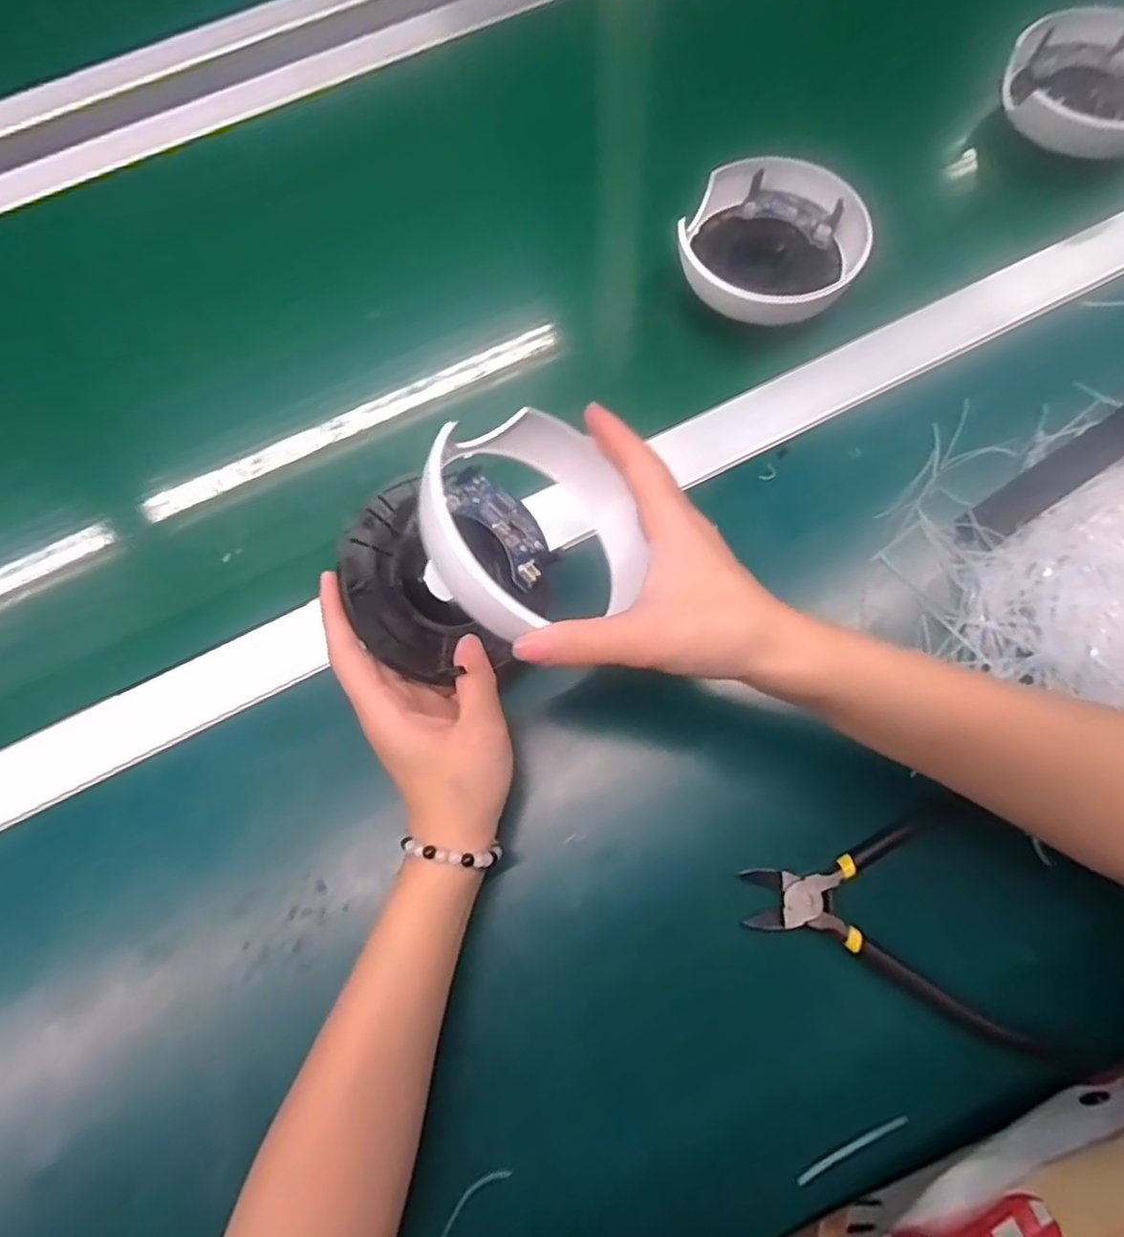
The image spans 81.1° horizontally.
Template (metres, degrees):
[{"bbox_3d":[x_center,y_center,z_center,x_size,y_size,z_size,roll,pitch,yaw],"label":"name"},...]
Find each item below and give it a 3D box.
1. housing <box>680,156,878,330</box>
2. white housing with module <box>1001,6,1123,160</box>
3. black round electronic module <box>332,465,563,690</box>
[{"bbox_3d":[0.133,-0.243,0.438,0.106,0.047,0.110,-1,72,2],"label":"housing"},{"bbox_3d":[0.366,-0.374,0.462,0.117,0.034,0.132,-22,73,-5],"label":"white housing with module"},{"bbox_3d":[-0.058,-0.024,0.331,0.098,0.035,0.098,1,86,-21],"label":"black round electronic module"}]

